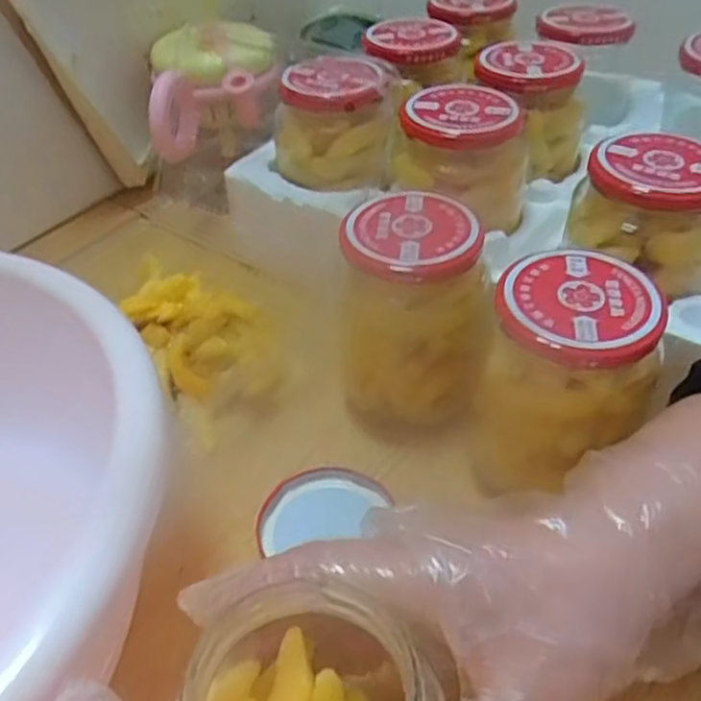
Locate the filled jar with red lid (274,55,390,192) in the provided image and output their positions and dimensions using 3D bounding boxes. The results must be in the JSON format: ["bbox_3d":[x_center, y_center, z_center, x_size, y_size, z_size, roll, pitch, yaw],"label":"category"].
[{"bbox_3d":[-0.012,-0.153,0.489,0.078,0.061,0.076,0,42,3],"label":"filled jar with red lid"}]

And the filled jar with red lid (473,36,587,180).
[{"bbox_3d":[0.118,-0.164,0.499,0.072,0.074,0.066,-2,42,1],"label":"filled jar with red lid"}]

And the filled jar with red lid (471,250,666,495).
[{"bbox_3d":[0.100,0.017,0.343,0.073,0.098,0.081,13,44,17],"label":"filled jar with red lid"}]

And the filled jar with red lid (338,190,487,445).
[{"bbox_3d":[0.032,-0.012,0.398,0.075,0.122,0.083,-5,44,-3],"label":"filled jar with red lid"}]

